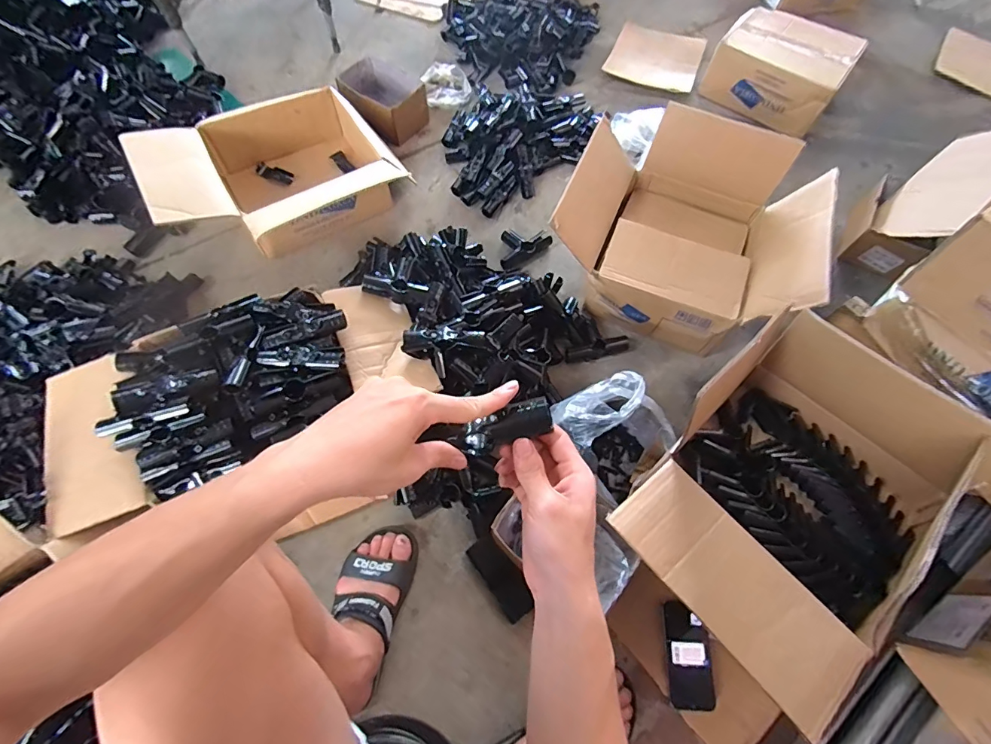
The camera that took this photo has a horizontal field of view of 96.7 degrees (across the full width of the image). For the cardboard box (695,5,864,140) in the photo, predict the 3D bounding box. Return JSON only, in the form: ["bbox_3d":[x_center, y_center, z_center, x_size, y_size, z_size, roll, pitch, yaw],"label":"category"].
[{"bbox_3d":[0.811,-0.868,1.265,0.348,0.136,0.324,34,67,14],"label":"cardboard box"}]

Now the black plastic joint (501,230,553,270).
[{"bbox_3d":[0.056,-0.293,1.012,0.137,0.026,0.087,-35,70,-18],"label":"black plastic joint"}]

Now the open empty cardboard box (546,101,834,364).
[{"bbox_3d":[0.367,-0.286,0.897,0.443,0.242,0.362,19,64,7],"label":"open empty cardboard box"}]

